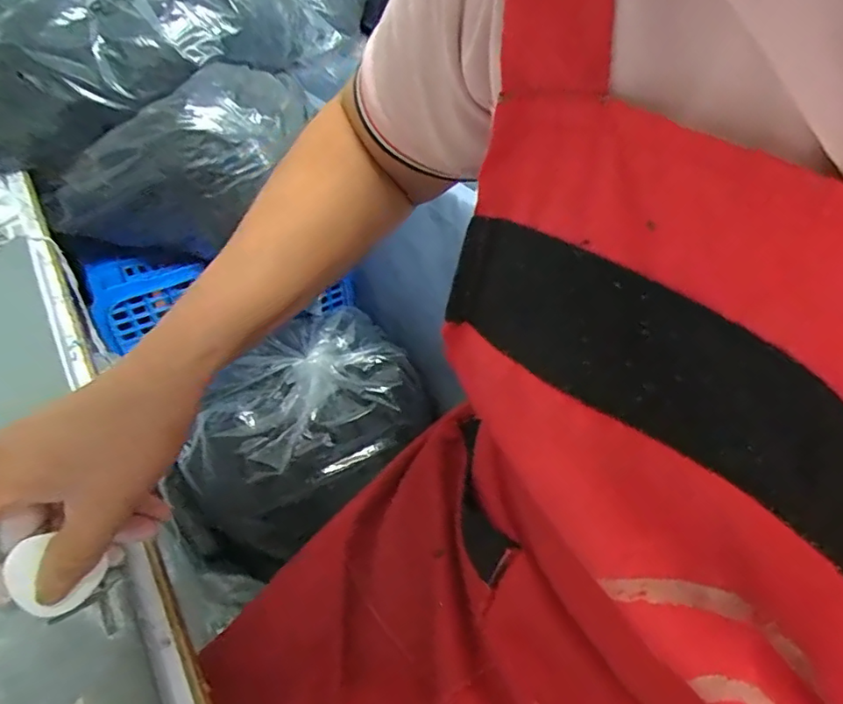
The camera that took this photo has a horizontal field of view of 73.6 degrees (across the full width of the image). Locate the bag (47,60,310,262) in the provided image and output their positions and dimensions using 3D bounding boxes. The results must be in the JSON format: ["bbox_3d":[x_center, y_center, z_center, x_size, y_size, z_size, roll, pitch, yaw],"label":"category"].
[{"bbox_3d":[-0.322,-0.246,0.765,0.374,0.184,0.140,-33,45,3],"label":"bag"}]

